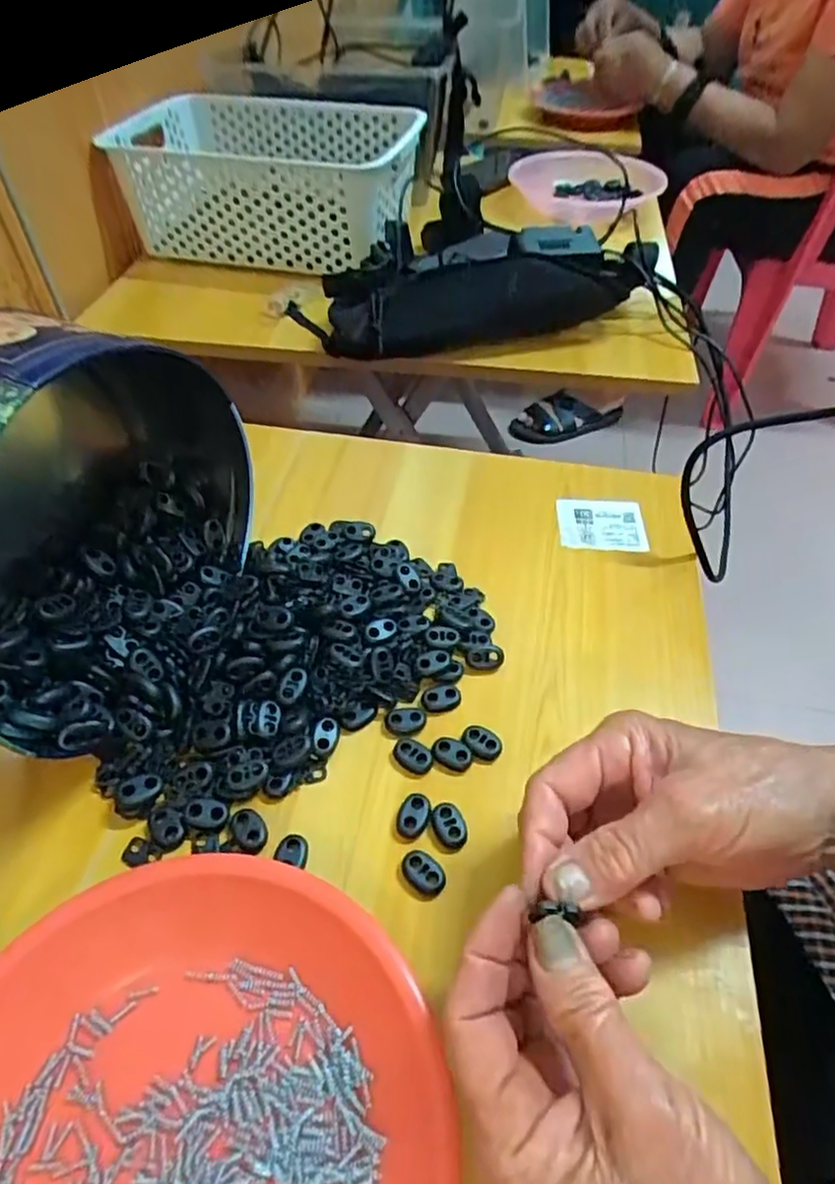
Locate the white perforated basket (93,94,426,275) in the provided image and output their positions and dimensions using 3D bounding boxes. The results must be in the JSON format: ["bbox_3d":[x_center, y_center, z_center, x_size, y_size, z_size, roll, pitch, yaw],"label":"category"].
[{"bbox_3d":[-0.168,-0.484,0.764,0.328,0.111,0.254,4,47,1],"label":"white perforated basket"}]

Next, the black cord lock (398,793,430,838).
[{"bbox_3d":[-0.002,0.108,0.318,0.014,0.004,0.022,16,49,12],"label":"black cord lock"}]

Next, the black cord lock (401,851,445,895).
[{"bbox_3d":[0.003,0.129,0.301,0.015,0.004,0.022,-32,56,-28],"label":"black cord lock"}]

